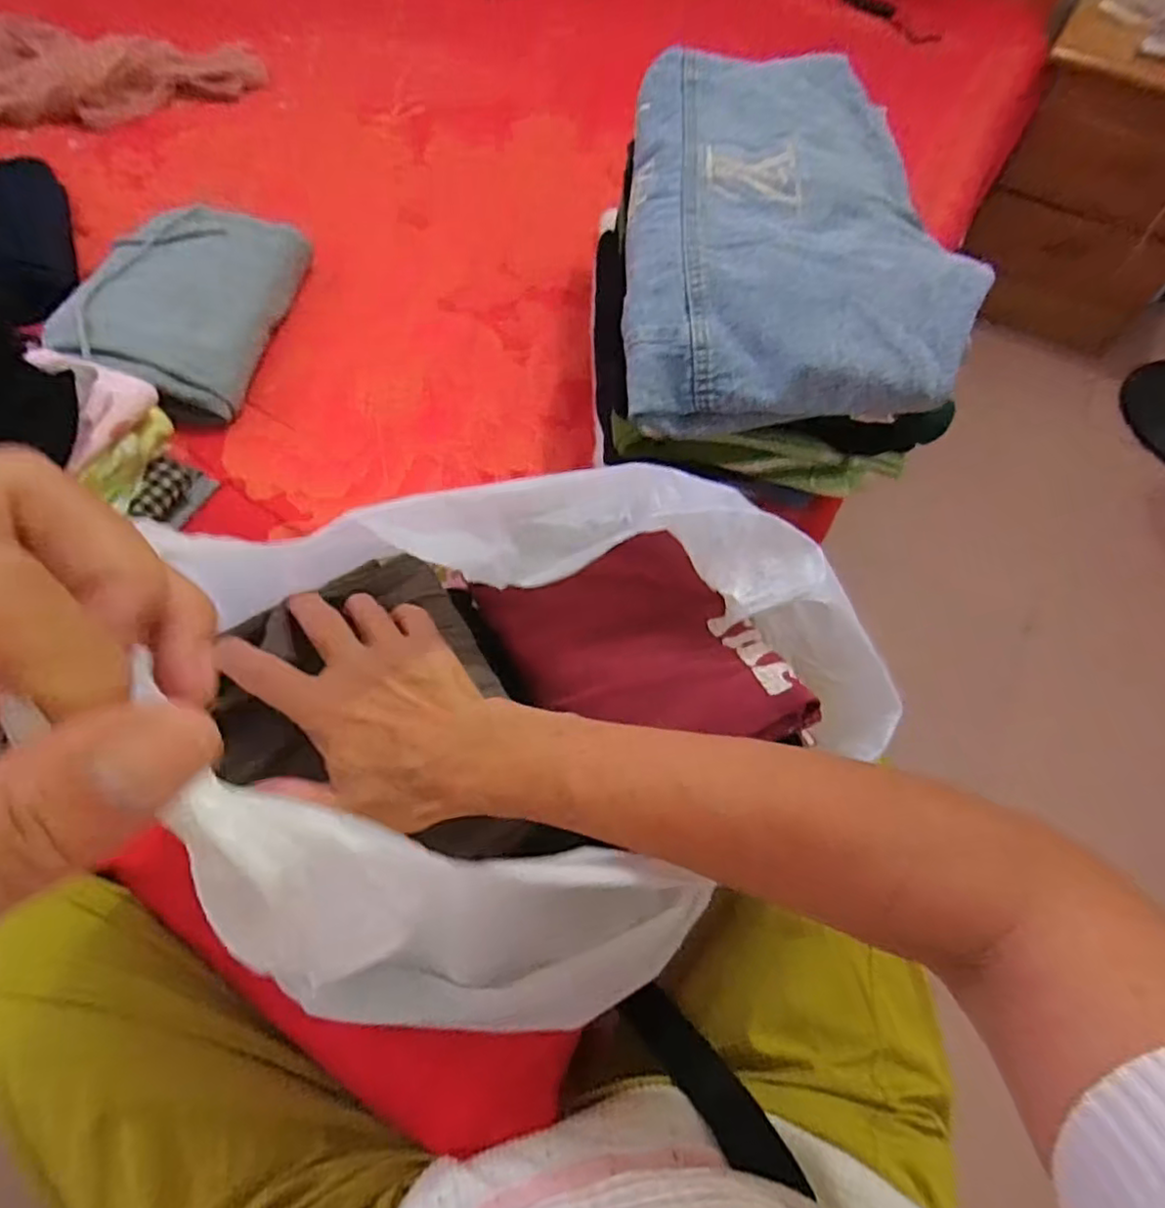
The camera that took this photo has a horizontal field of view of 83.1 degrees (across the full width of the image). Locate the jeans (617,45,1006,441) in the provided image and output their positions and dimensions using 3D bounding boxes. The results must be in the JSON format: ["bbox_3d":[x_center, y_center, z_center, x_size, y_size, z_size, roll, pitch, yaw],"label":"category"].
[{"bbox_3d":[0.168,-0.346,0.569,0.247,0.080,0.479,5,59,-2],"label":"jeans"}]

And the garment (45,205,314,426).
[{"bbox_3d":[-0.403,-0.306,0.679,0.163,0.070,0.261,8,59,0],"label":"garment"}]

